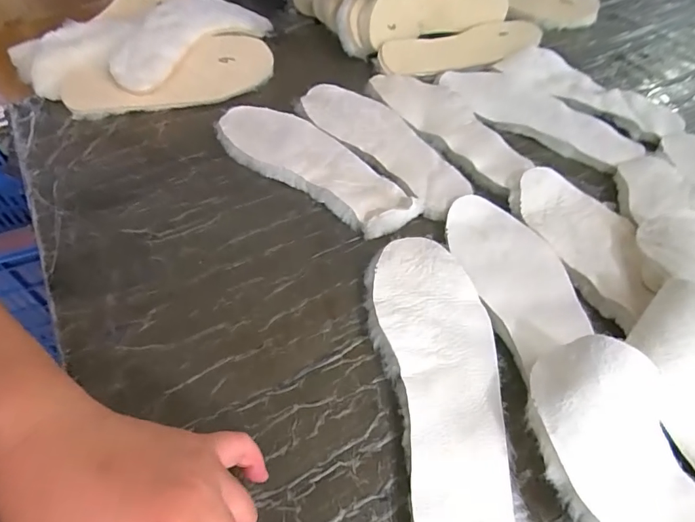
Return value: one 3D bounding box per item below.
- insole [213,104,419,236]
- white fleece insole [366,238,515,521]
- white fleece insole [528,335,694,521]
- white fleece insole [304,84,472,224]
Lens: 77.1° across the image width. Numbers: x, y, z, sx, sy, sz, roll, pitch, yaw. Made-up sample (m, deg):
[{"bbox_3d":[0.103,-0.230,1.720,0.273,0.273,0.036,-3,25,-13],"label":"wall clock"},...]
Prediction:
[{"bbox_3d":[-0.044,-0.114,0.505,0.281,0.021,0.094,36,61,26],"label":"insole"},{"bbox_3d":[0.076,0.089,0.342,0.093,0.017,0.265,-7,52,-4],"label":"white fleece insole"},{"bbox_3d":[0.200,0.162,0.258,0.096,0.035,0.236,-24,67,-16],"label":"white fleece insole"},{"bbox_3d":[0.038,-0.150,0.532,0.090,0.010,0.274,-29,56,-20],"label":"white fleece insole"}]

